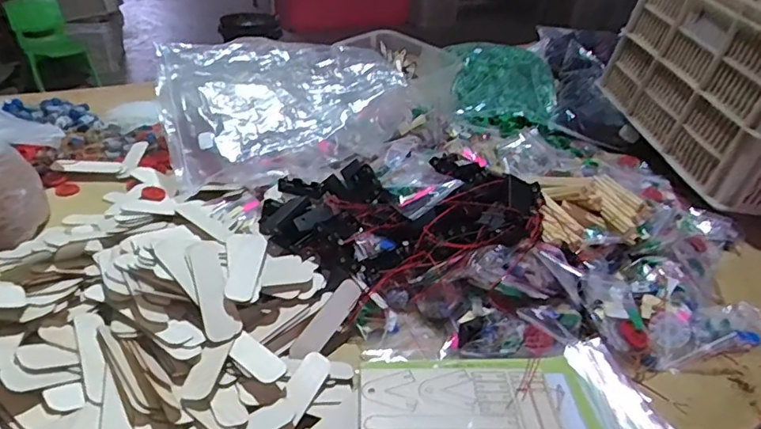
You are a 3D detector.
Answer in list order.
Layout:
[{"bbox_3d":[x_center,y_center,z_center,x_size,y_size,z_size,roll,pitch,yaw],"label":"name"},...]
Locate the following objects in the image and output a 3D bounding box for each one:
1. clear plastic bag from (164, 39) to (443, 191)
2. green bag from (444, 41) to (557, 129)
[{"bbox_3d":[-0.132,-0.184,0.919,0.446,0.148,0.238,-15,36,-27],"label":"clear plastic bag"},{"bbox_3d":[0.271,-0.293,1.197,0.230,0.087,0.263,3,32,-1],"label":"green bag"}]

